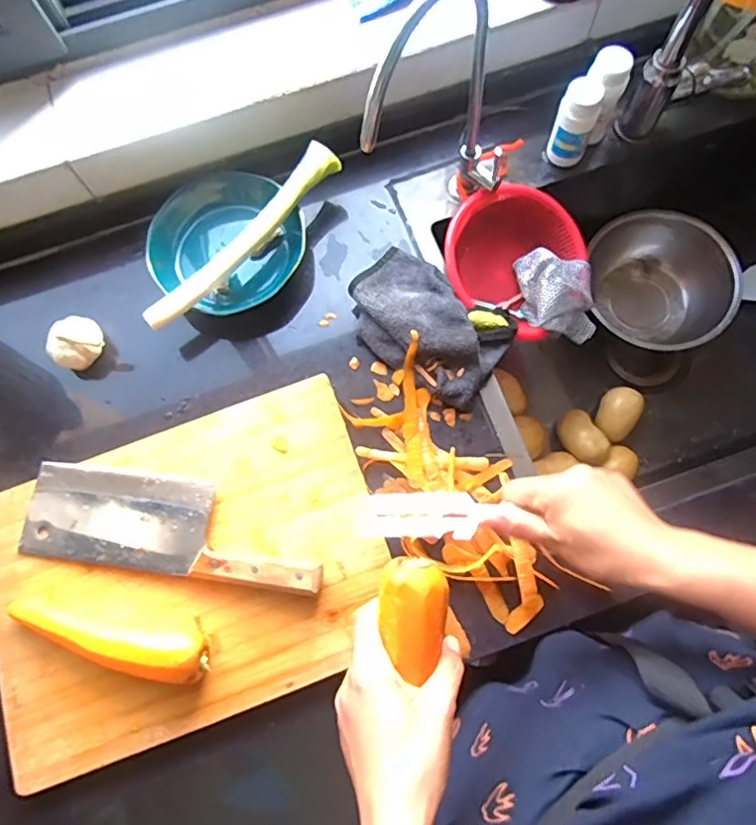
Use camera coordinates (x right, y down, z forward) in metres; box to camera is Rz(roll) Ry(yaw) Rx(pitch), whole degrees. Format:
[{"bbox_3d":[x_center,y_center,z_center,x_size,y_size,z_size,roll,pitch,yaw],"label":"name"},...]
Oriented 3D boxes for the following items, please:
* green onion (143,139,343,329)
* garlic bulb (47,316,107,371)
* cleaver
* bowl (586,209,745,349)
[{"bbox_3d":[-0.141,-0.184,0.609,0.035,0.027,0.260,40,79,11],"label":"green onion"},{"bbox_3d":[-0.317,-0.072,0.613,0.051,0.043,0.056,32,78,9],"label":"garlic bulb"},{"bbox_3d":[-0.197,0.107,0.550,0.303,0.017,0.089,5,70,11],"label":"cleaver"},{"bbox_3d":[0.386,-0.167,0.800,0.171,0.093,0.183,0,75,1],"label":"bowl"}]

